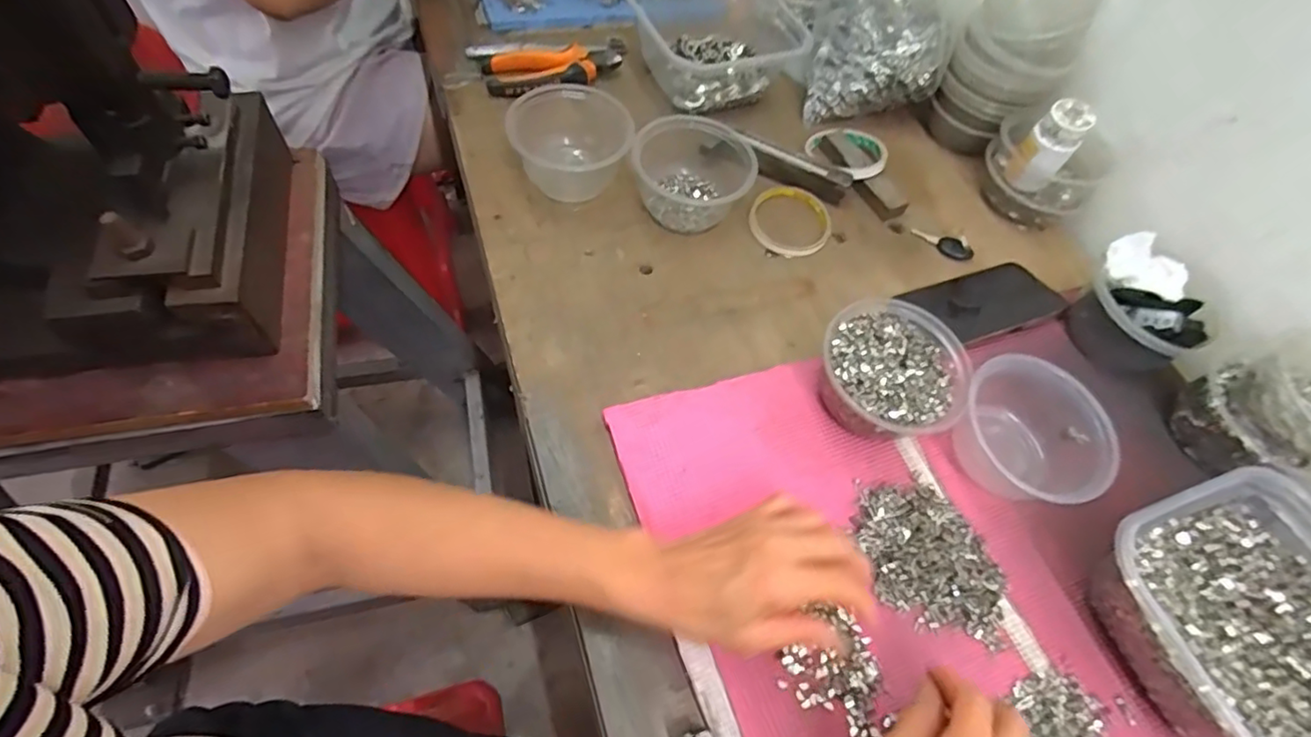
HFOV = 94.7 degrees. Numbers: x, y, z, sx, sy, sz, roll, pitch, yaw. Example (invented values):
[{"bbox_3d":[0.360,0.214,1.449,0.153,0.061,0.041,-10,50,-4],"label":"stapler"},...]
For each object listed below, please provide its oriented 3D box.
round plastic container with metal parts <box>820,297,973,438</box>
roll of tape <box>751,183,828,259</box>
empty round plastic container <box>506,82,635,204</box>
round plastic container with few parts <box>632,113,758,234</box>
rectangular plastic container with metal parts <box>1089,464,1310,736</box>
[{"bbox_3d":[0.186,0.001,0.485,0.109,0.054,0.117,4,60,-6],"label":"round plastic container with metal parts"},{"bbox_3d":[0.138,-0.150,0.615,0.080,0.010,0.091,27,60,7],"label":"roll of tape"},{"bbox_3d":[-0.080,-0.218,0.580,0.108,0.057,0.099,4,60,-6],"label":"empty round plastic container"},{"bbox_3d":[0.036,-0.197,0.590,0.110,0.058,0.116,1,62,-3],"label":"round plastic container with few parts"},{"bbox_3d":[0.405,0.167,0.406,0.178,0.064,0.171,-14,63,-16],"label":"rectangular plastic container with metal parts"}]

